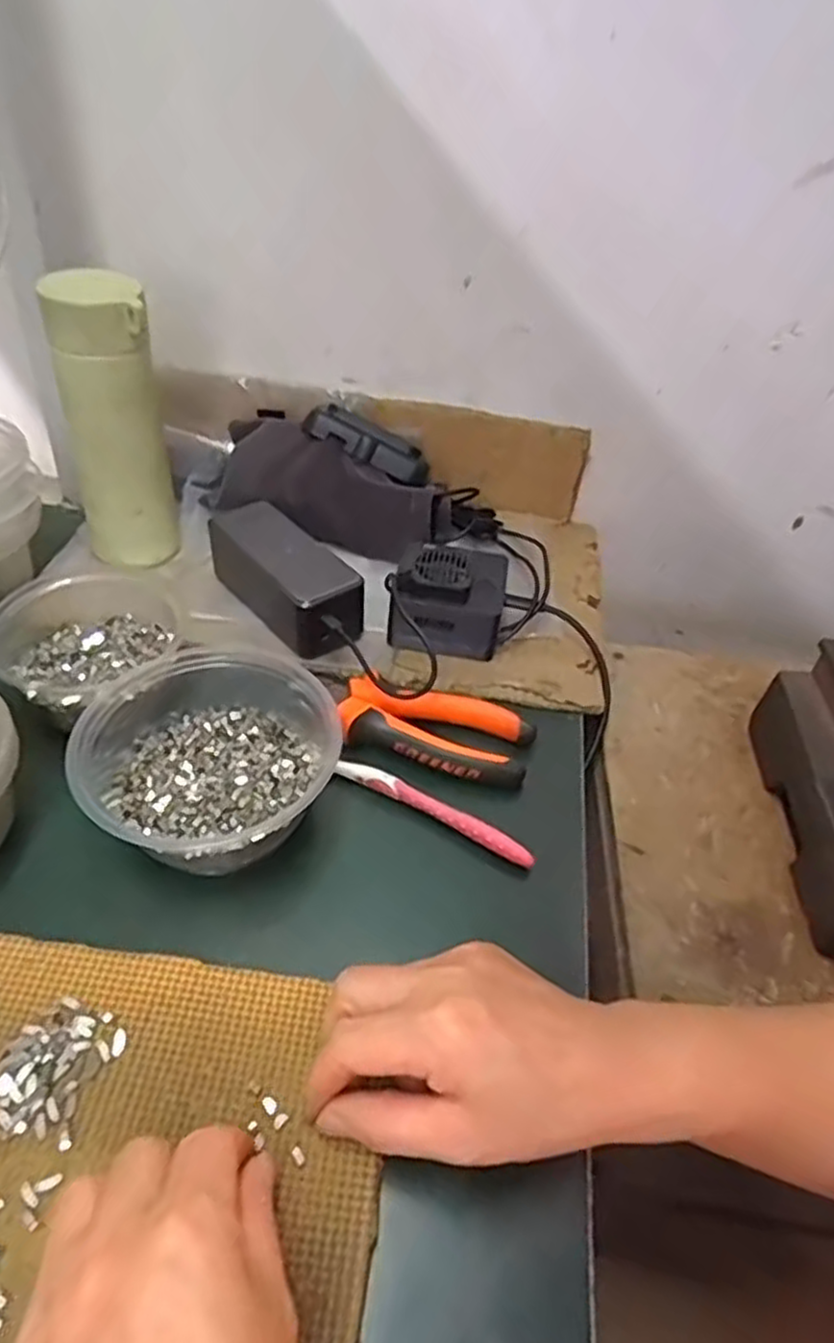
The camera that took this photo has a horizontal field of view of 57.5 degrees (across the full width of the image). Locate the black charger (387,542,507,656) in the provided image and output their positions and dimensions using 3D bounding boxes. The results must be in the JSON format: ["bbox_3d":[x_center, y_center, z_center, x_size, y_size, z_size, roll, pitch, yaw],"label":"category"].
[{"bbox_3d":[0.023,-0.055,0.540,0.077,0.057,0.074,11,43,5],"label":"black charger"}]

